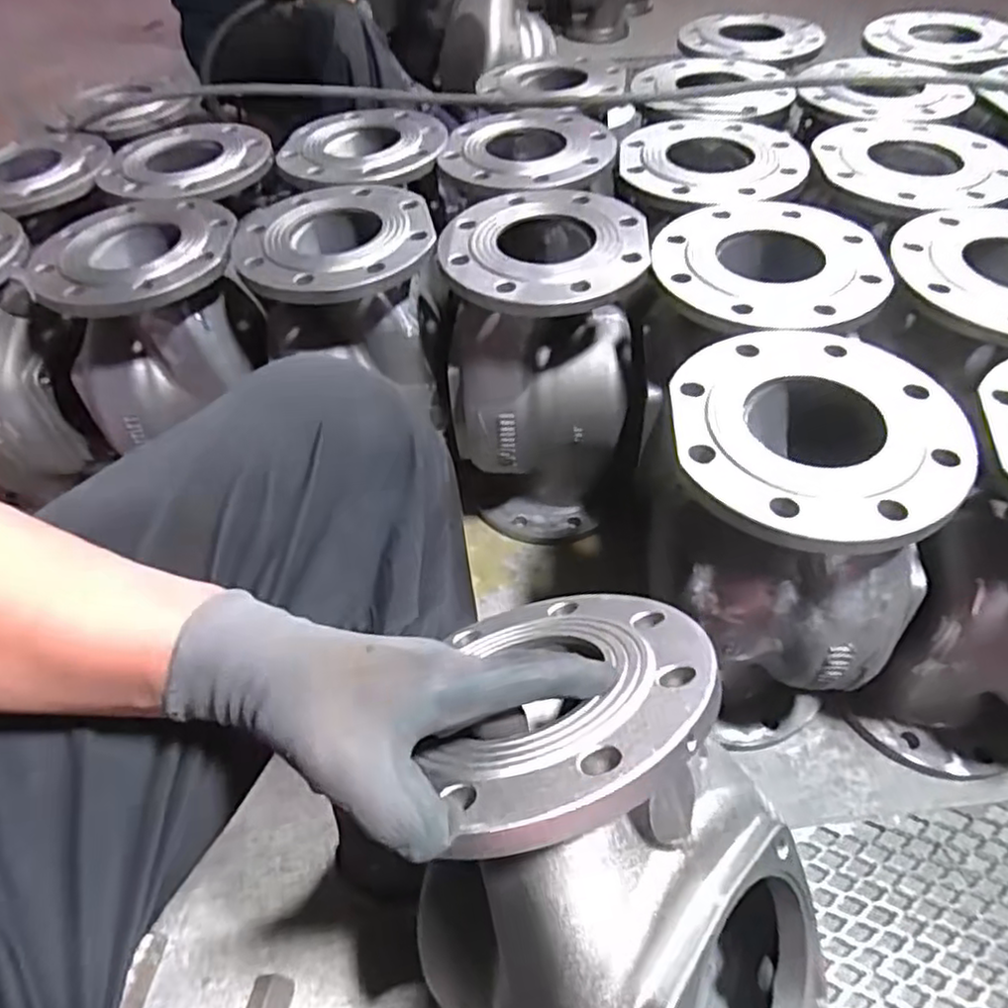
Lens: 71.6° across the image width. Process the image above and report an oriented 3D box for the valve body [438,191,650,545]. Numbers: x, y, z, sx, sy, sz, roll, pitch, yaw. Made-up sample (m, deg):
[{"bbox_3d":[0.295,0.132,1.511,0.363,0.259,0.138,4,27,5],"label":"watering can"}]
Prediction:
[{"bbox_3d":[0.046,-0.149,0.832,0.200,0.358,0.205,-1,52,3],"label":"valve body"}]

